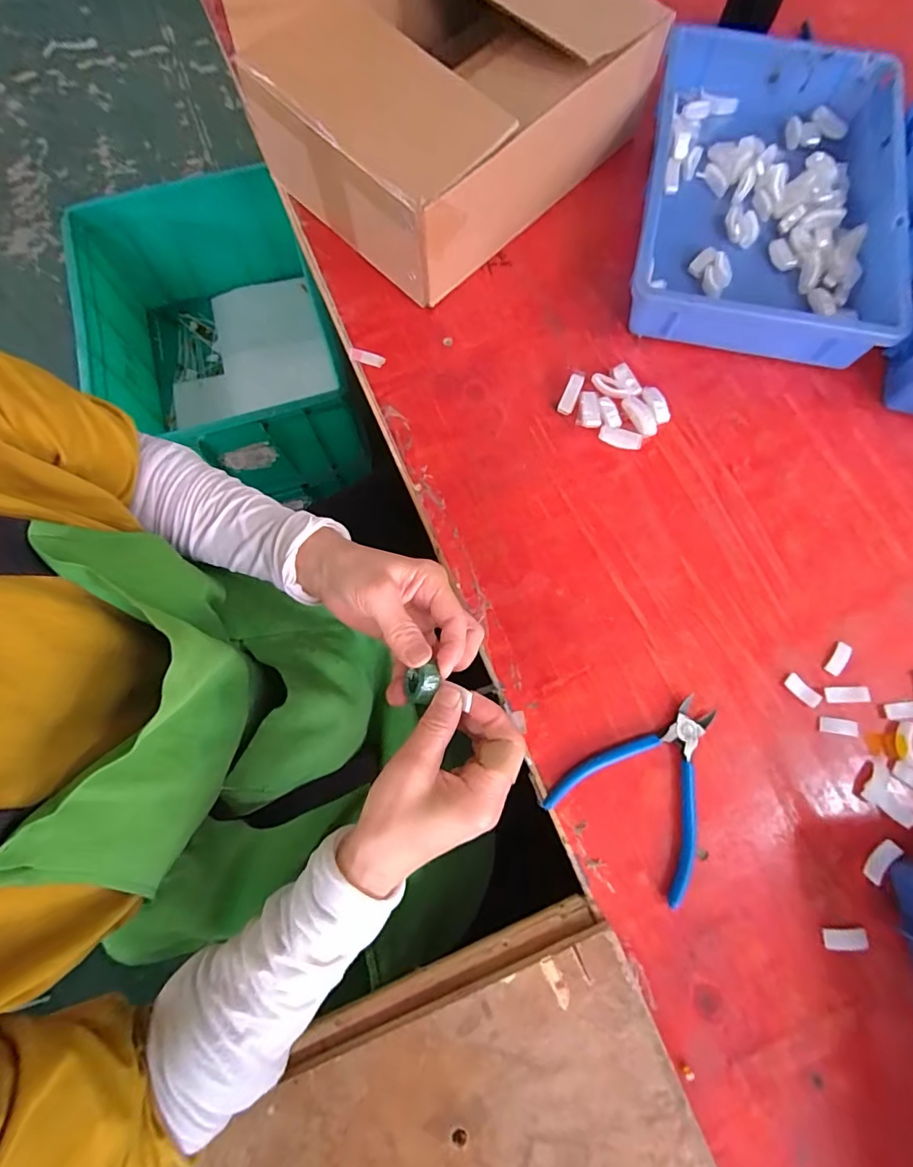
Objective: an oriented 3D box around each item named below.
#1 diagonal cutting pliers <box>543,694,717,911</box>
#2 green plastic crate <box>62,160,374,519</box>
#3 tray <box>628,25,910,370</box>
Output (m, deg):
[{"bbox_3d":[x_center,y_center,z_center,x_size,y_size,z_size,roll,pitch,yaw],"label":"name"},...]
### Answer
[{"bbox_3d":[0.159,0.155,0.396,0.116,0.014,0.139,38,77,9],"label":"diagonal cutting pliers"},{"bbox_3d":[-0.450,-0.452,0.958,0.383,0.233,0.546,-19,76,-6],"label":"green plastic crate"},{"bbox_3d":[0.319,-0.400,0.519,0.246,0.064,0.368,12,75,3],"label":"tray"}]

